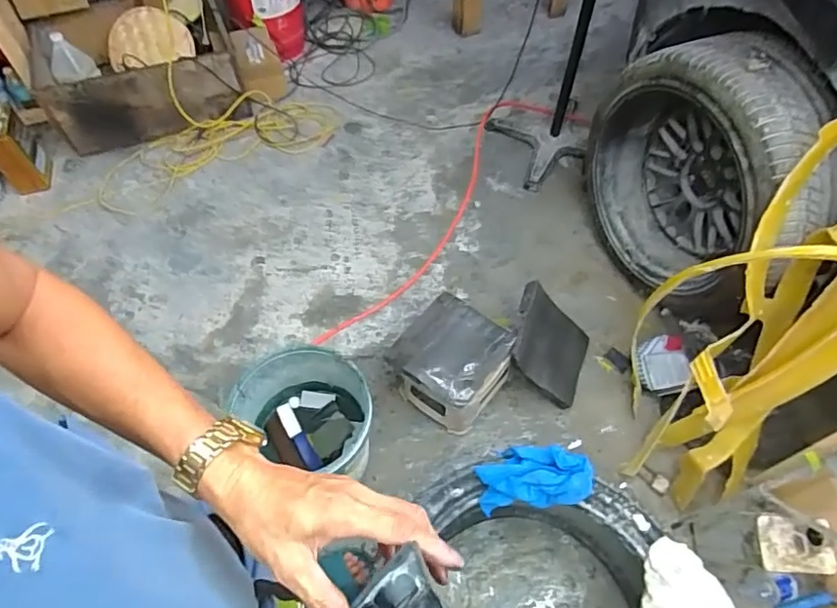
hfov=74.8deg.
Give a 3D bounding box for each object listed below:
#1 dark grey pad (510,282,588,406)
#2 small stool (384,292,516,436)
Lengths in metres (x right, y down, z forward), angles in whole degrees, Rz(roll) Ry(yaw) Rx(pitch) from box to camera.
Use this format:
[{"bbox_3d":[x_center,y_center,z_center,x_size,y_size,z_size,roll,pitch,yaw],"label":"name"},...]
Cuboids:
[{"bbox_3d":[0.359,0.106,1.482,0.304,0.042,0.293,40,52,-27],"label":"dark grey pad"},{"bbox_3d":[0.090,0.162,1.449,0.258,0.202,0.255,34,62,20],"label":"small stool"}]

